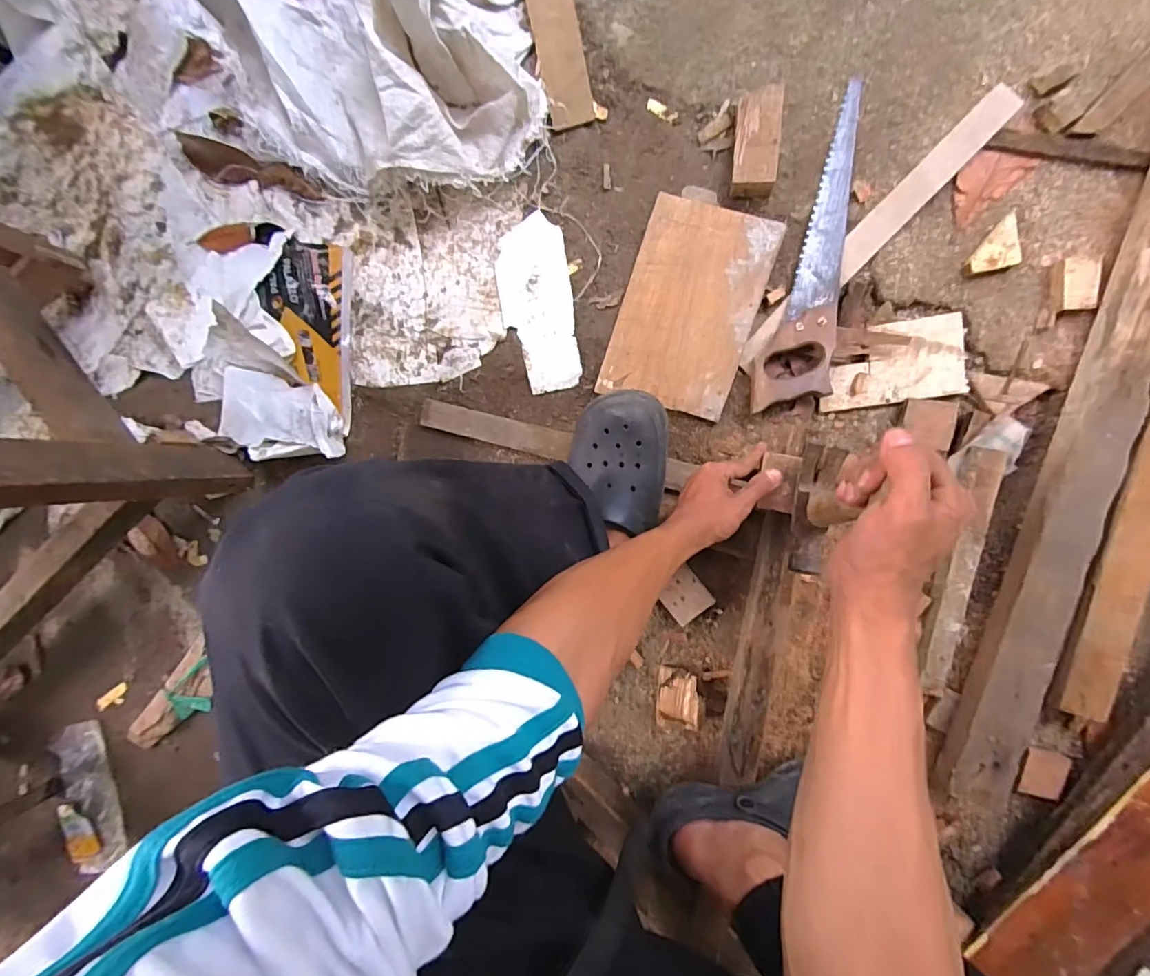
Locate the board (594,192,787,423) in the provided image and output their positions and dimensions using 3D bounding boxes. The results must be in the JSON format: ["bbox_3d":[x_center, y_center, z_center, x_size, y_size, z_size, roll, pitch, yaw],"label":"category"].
[{"bbox_3d":[0.150,-0.239,0.678,0.170,0.017,0.261,18,95,7],"label":"board"}]

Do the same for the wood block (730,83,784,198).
[{"bbox_3d":[0.229,-0.435,0.645,0.055,0.038,0.126,5,93,8],"label":"wood block"}]

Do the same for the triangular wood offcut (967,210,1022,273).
[{"bbox_3d":[0.521,-0.290,0.620,0.046,0.017,0.077,38,97,5],"label":"triangular wood offcut"}]

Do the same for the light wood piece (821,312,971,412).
[{"bbox_3d":[0.409,-0.161,0.655,0.170,0.015,0.100,-7,92,9],"label":"light wood piece"}]

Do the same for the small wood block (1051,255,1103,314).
[{"bbox_3d":[0.597,-0.243,0.604,0.043,0.024,0.060,3,93,8],"label":"small wood block"}]

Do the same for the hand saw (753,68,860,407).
[{"bbox_3d":[0.305,-0.301,0.643,0.091,0.030,0.411,11,94,8],"label":"hand saw"}]

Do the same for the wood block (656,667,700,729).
[{"bbox_3d":[0.140,0.282,0.689,0.054,0.038,0.069,4,93,8],"label":"wood block"}]

